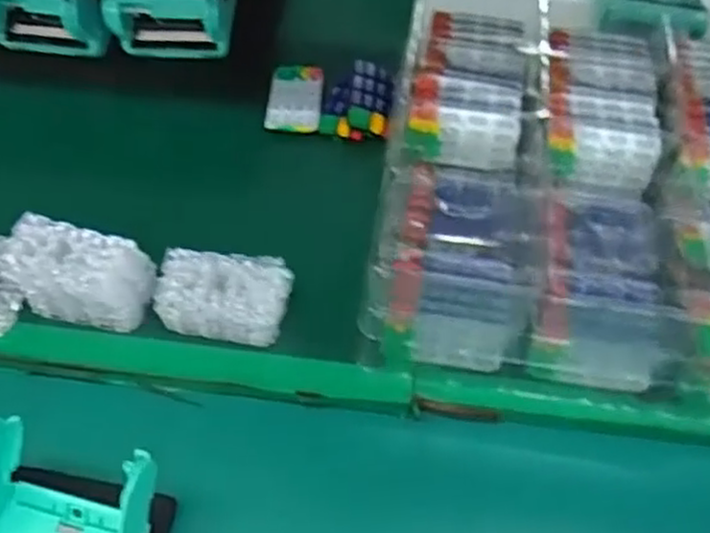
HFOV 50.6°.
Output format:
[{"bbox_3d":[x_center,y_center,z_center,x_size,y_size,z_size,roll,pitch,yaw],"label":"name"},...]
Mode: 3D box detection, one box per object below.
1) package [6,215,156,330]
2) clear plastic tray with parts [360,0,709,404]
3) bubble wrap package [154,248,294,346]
[{"bbox_3d":[-0.153,0.009,0.423,0.069,0.053,0.044,8,52,4],"label":"package"},{"bbox_3d":[0.181,-0.050,0.467,0.350,0.084,0.273,7,52,3],"label":"clear plastic tray with parts"},{"bbox_3d":[-0.073,0.021,0.427,0.071,0.042,0.040,4,52,1],"label":"bubble wrap package"}]

